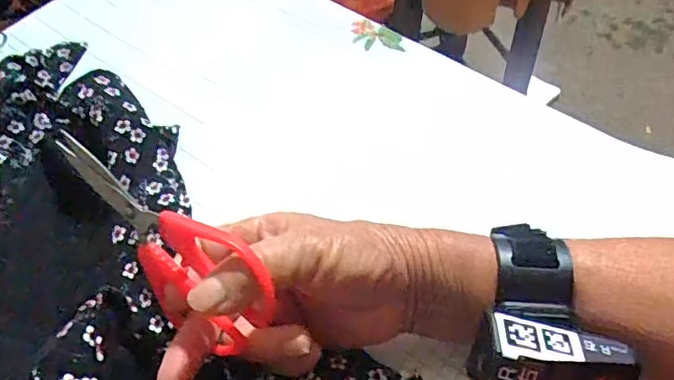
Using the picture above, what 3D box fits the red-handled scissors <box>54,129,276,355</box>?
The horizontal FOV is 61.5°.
[{"bbox_3d":[-0.091,0.024,0.274,0.133,0.050,0.035,35,62,12],"label":"red-handled scissors"}]

